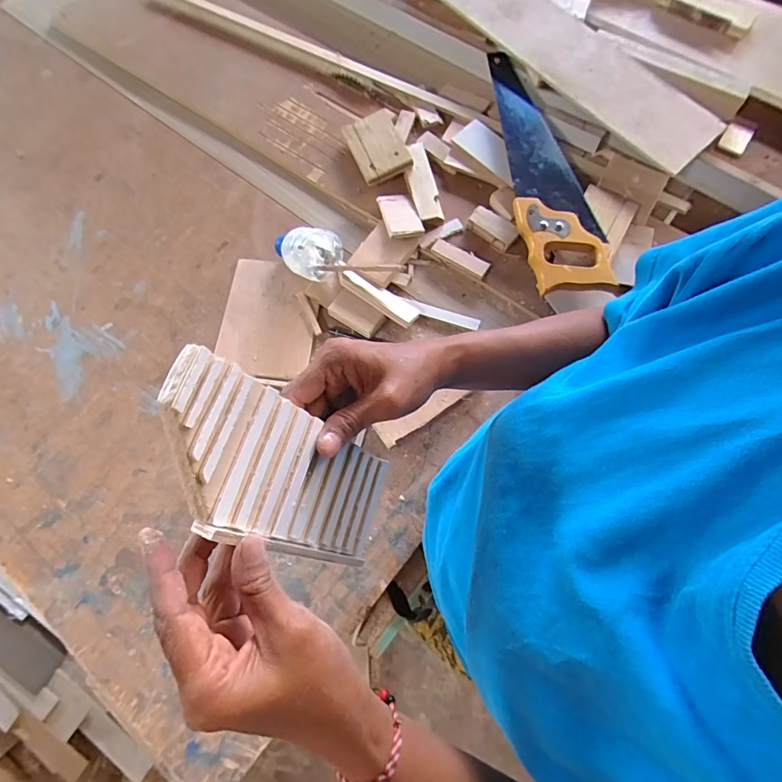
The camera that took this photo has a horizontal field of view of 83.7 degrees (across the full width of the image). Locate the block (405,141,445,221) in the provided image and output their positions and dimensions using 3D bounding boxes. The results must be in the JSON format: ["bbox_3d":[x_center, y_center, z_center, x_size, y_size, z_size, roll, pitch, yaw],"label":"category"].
[{"bbox_3d":[0.042,-0.300,0.623,0.034,0.011,0.136,-12,72,-3],"label":"block"}]

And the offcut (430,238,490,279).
[{"bbox_3d":[0.095,-0.183,0.596,0.081,0.009,0.025,31,75,11],"label":"offcut"}]

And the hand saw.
[{"bbox_3d":[0.206,-0.327,0.619,0.105,0.024,0.444,-10,71,-2],"label":"hand saw"}]

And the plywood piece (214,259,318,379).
[{"bbox_3d":[-0.165,-0.101,0.585,0.126,0.013,0.162,8,75,7],"label":"plywood piece"}]

